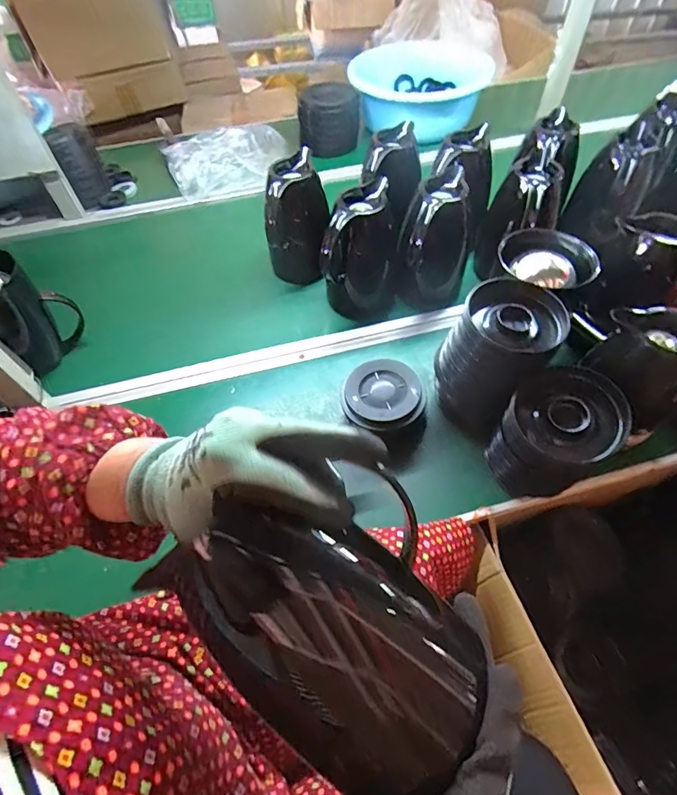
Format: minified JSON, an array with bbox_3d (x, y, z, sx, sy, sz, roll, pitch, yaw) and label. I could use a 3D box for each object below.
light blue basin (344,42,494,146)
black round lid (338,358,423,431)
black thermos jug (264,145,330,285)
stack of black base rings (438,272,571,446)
[{"bbox_3d":[0.219,-0.842,1.161,0.368,0.145,0.293,0,55,3],"label":"light blue basin"},{"bbox_3d":[0.065,-0.009,0.619,0.109,0.023,0.117,-1,55,2],"label":"black round lid"},{"bbox_3d":[-0.075,-0.318,0.791,0.117,0.188,0.118,-8,55,-2],"label":"black thermos jug"},{"bbox_3d":[0.214,-0.051,0.599,0.125,0.184,0.134,-38,62,-21],"label":"stack of black base rings"}]

